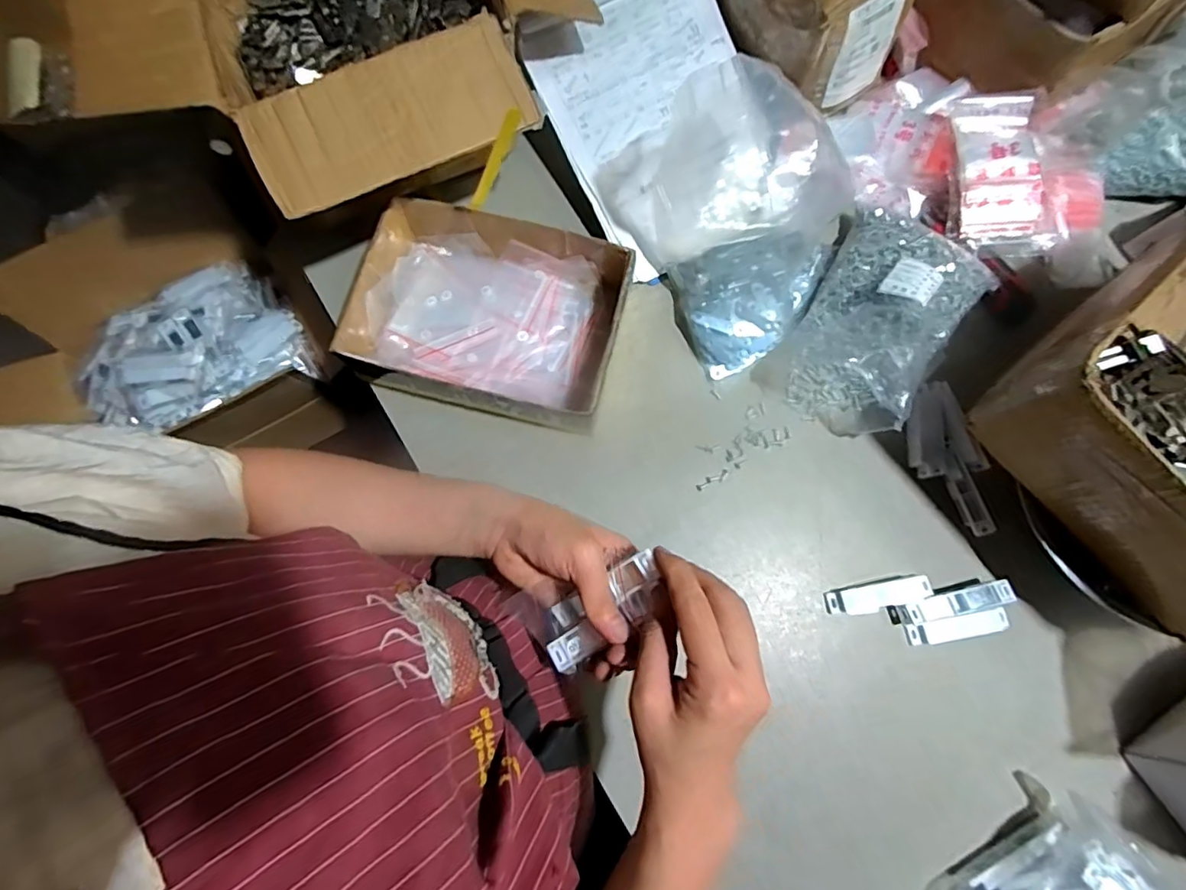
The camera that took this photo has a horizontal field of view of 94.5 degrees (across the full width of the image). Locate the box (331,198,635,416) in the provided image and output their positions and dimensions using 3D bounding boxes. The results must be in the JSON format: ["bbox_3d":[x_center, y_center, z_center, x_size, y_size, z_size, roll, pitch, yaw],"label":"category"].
[{"bbox_3d":[-0.098,-0.134,0.554,0.252,0.078,0.193,15,77,4],"label":"box"}]

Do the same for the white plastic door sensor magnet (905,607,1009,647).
[{"bbox_3d":[0.342,0.170,0.510,0.091,0.007,0.022,-10,77,-2],"label":"white plastic door sensor magnet"}]

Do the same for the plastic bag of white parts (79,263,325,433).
[{"bbox_3d":[-0.534,-0.130,0.707,0.259,0.095,0.203,-34,79,-7],"label":"plastic bag of white parts"}]

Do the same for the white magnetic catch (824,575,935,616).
[{"bbox_3d":[0.268,0.141,0.512,0.092,0.024,0.023,-11,77,-2],"label":"white magnetic catch"}]

